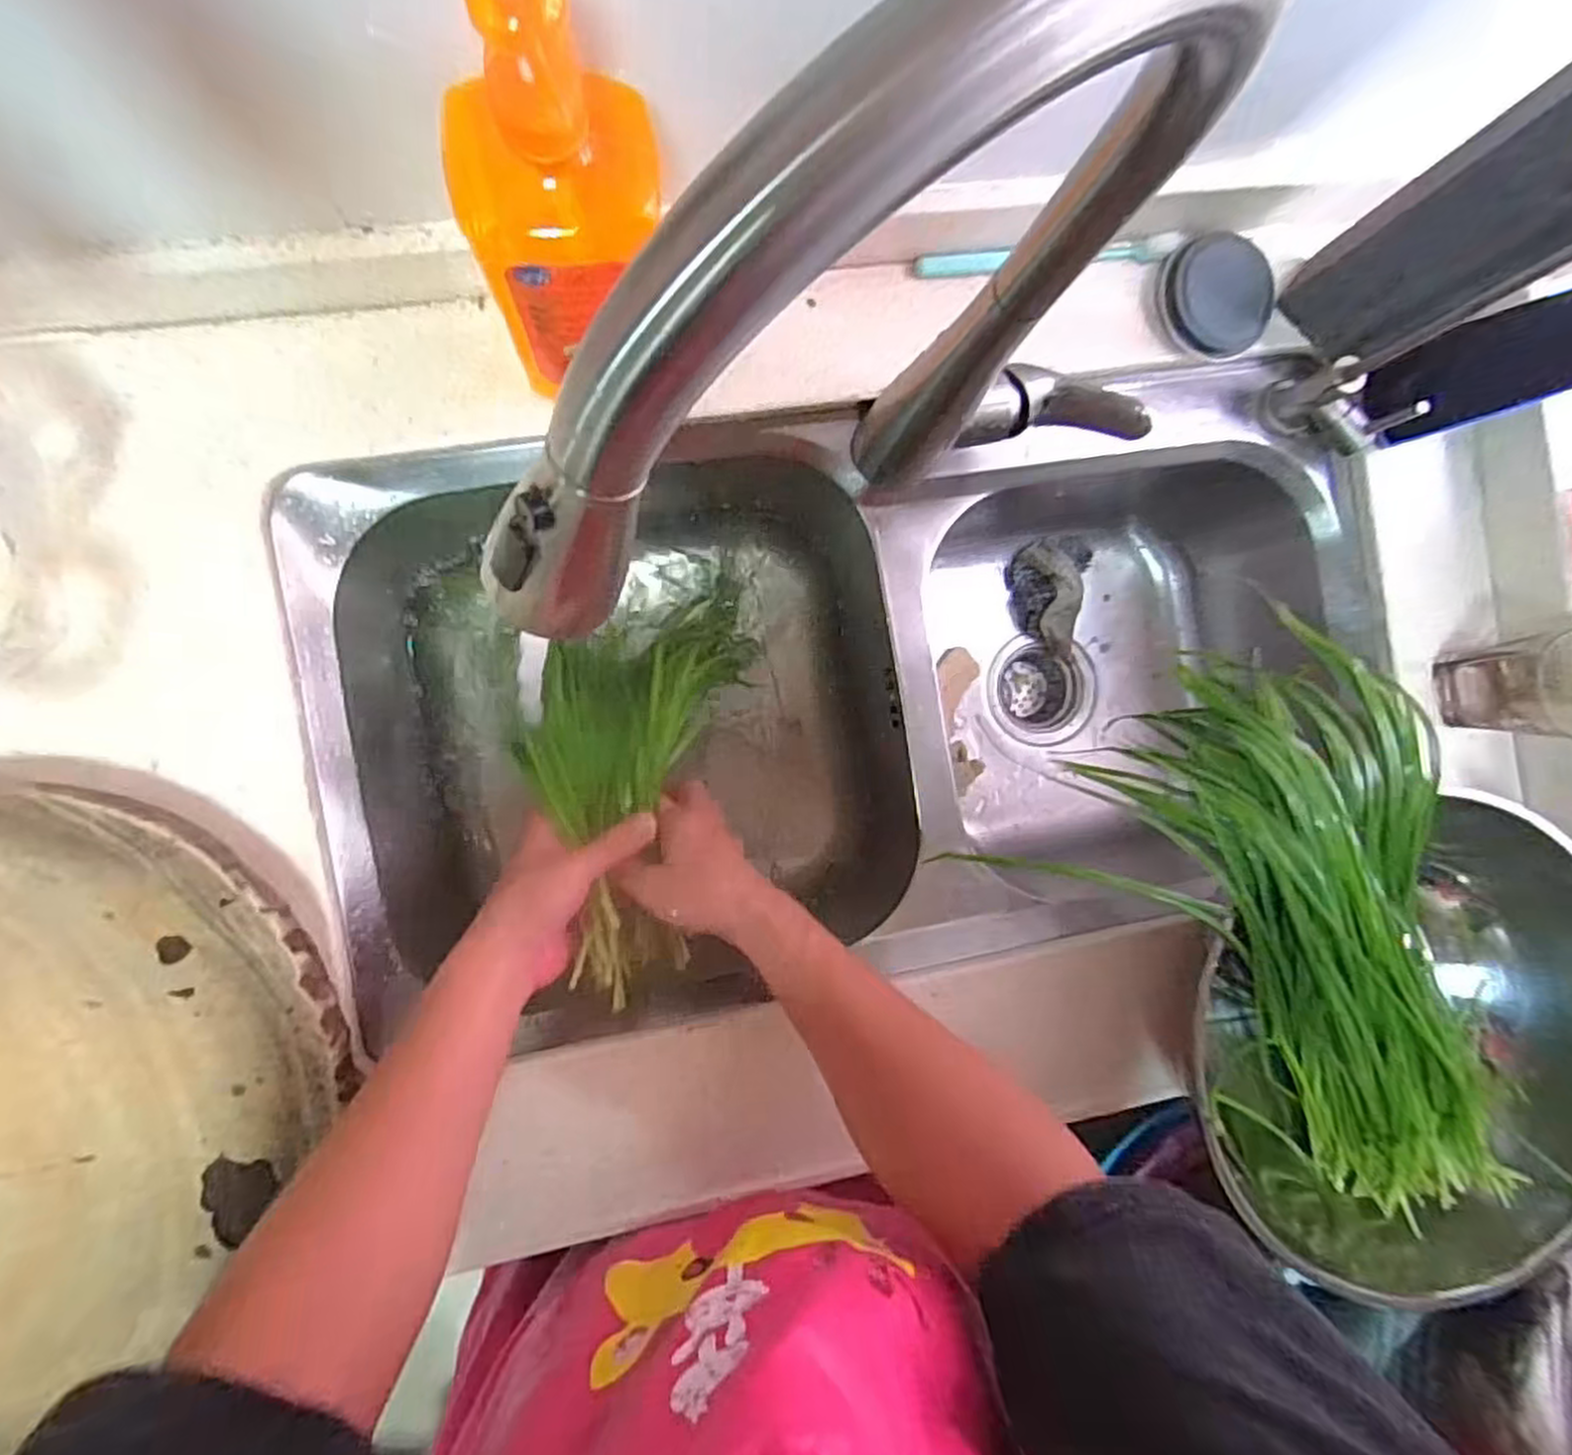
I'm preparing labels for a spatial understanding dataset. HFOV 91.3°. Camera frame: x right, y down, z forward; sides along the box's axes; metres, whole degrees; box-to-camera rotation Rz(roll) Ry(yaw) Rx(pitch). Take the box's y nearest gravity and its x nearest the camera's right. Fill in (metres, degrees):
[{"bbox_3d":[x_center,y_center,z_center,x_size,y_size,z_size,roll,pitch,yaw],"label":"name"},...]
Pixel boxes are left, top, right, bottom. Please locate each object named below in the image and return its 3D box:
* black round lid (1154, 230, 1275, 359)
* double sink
[{"bbox_3d":[0.304,-0.304,0.540,0.087,0.016,0.078,-20,93,-6],"label":"black round lid"},{"bbox_3d":[0.061,-0.029,0.639,0.756,0.229,0.395,-10,91,-7],"label":"double sink"}]

